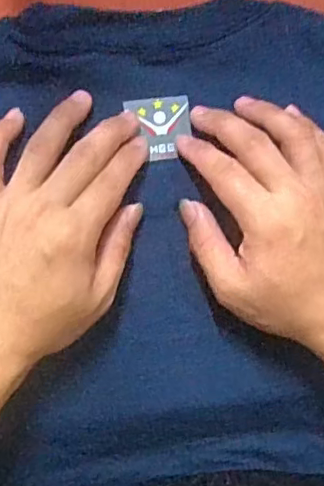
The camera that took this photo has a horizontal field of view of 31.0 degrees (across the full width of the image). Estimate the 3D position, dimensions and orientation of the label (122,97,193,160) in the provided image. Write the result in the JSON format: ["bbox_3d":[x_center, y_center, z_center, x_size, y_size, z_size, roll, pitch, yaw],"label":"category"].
[{"bbox_3d":[-0.001,-0.073,0.373,0.040,0.005,0.039,-5,88,-8],"label":"label"}]

